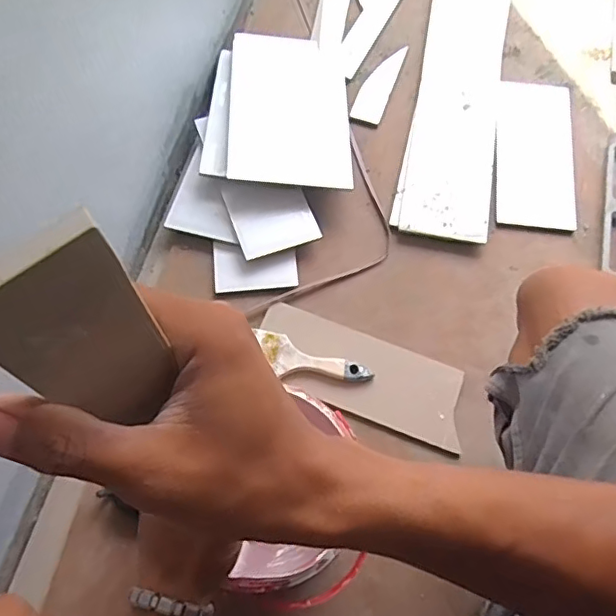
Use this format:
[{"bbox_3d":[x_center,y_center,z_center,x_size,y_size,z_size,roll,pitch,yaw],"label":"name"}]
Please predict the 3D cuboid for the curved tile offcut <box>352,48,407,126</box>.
[{"bbox_3d":[0.109,-0.347,0.879,0.047,0.007,0.146,19,70,6],"label":"curved tile offcut"}]

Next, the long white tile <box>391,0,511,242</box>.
[{"bbox_3d":[0.239,-0.368,0.885,0.126,0.017,0.577,11,70,4],"label":"long white tile"}]

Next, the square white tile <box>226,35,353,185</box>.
[{"bbox_3d":[-0.026,-0.294,0.827,0.168,0.009,0.291,4,61,-10],"label":"square white tile"}]

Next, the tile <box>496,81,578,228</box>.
[{"bbox_3d":[0.335,-0.229,0.839,0.113,0.015,0.231,7,77,-2],"label":"tile"}]

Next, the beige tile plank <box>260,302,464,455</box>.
[{"bbox_3d":[0.066,0.082,0.717,0.268,0.014,0.102,20,70,7],"label":"beige tile plank"}]

